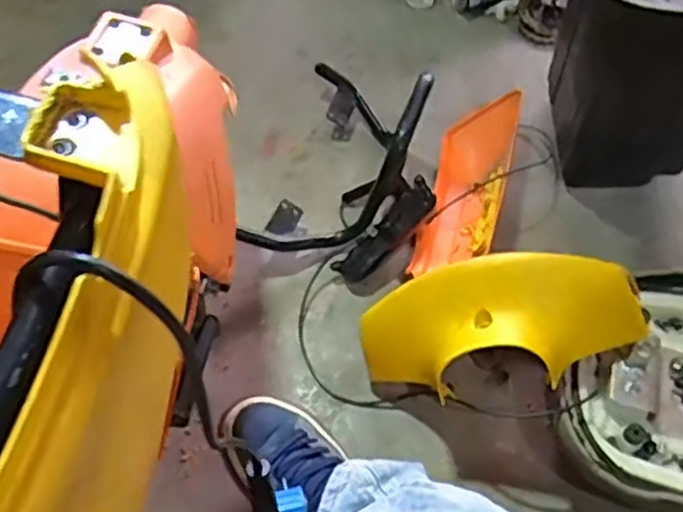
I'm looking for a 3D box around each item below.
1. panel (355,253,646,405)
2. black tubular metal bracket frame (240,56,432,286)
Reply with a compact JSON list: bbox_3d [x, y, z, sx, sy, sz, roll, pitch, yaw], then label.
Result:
[{"bbox_3d":[0.159,0.079,0.771,0.300,0.101,0.121,-13,55,22],"label":"panel"},{"bbox_3d":[0.021,-0.144,0.958,0.226,0.165,0.320,18,60,13],"label":"black tubular metal bracket frame"}]

